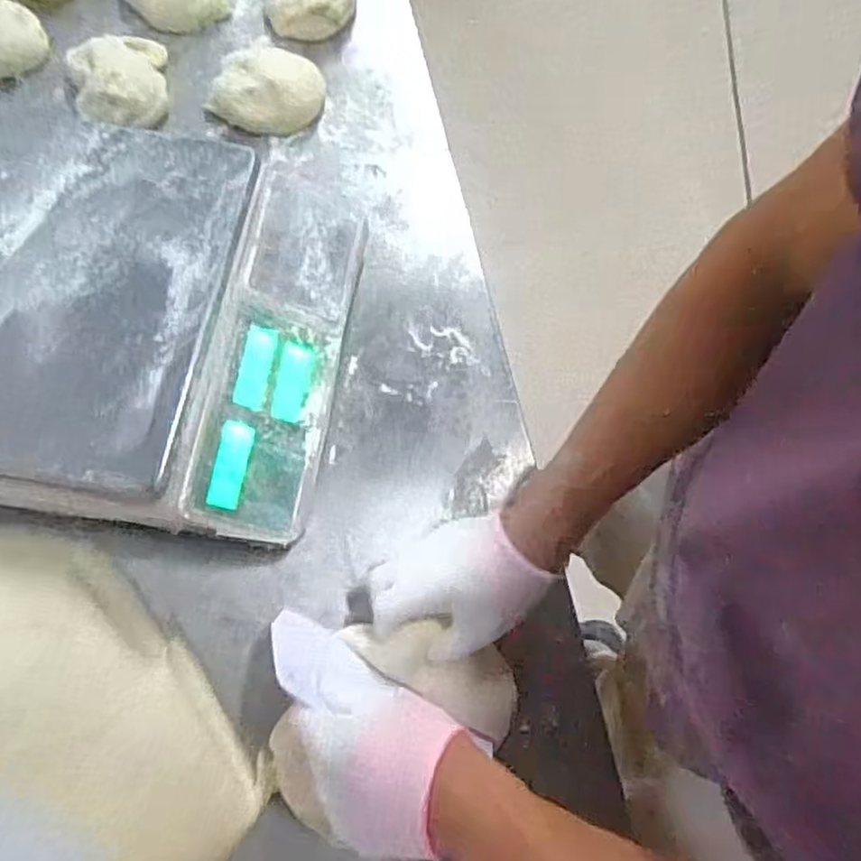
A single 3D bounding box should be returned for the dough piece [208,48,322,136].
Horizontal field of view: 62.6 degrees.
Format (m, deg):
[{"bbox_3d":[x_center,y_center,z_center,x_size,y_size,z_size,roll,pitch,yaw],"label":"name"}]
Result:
[{"bbox_3d":[-0.172,-0.360,0.732,0.118,0.043,0.101,3,71,2],"label":"dough piece"}]

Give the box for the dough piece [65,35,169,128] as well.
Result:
[{"bbox_3d":[-0.322,-0.368,0.733,0.097,0.047,0.117,-9,71,-2],"label":"dough piece"}]

